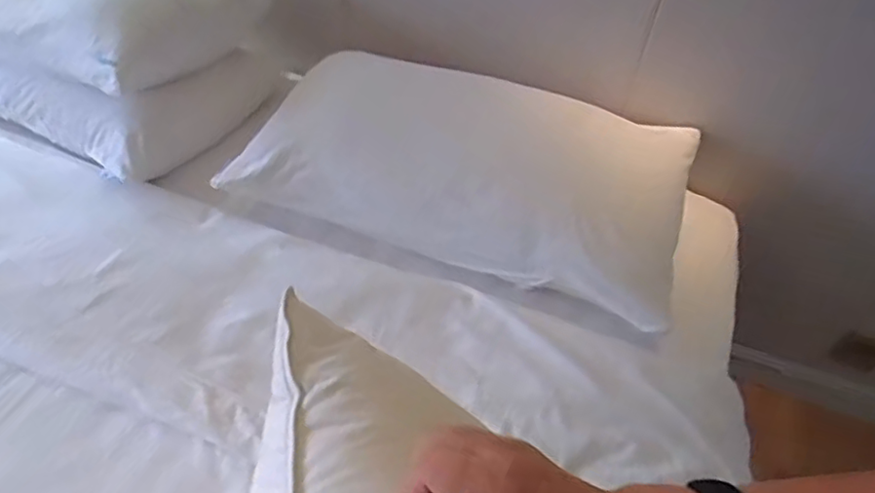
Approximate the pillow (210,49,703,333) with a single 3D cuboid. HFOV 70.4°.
[{"bbox_3d":[0.063,-0.155,1.057,0.727,0.169,0.383,18,47,10],"label":"pillow"}]

